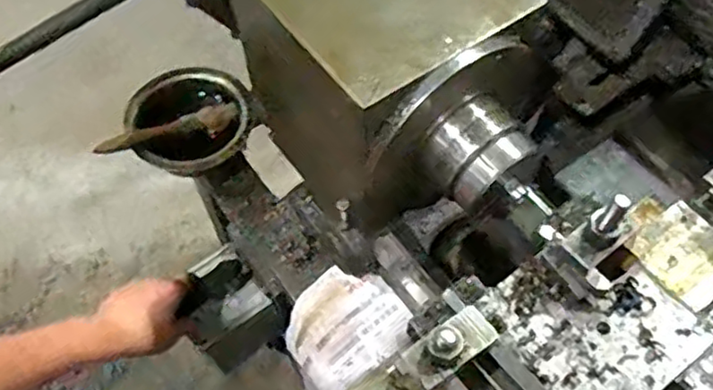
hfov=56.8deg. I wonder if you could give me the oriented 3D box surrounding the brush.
[{"bbox_3d":[-0.197,-0.068,0.698,0.151,0.017,0.030,-21,60,-30],"label":"brush"}]

